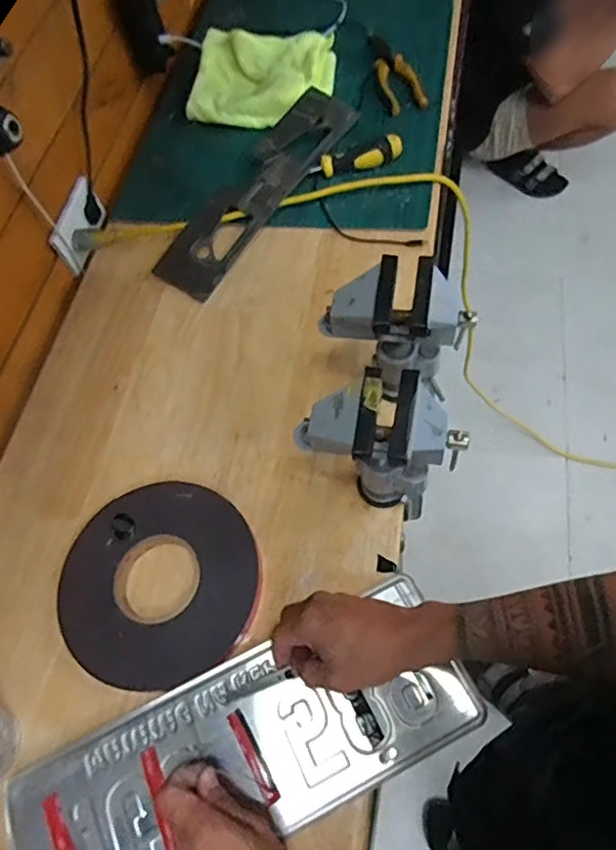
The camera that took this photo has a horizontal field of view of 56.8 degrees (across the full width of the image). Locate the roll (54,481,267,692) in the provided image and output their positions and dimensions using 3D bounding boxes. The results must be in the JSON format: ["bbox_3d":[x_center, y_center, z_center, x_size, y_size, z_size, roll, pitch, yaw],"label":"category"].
[{"bbox_3d":[-0.140,0.147,0.542,0.186,0.019,0.179,-2,62,3],"label":"roll"}]

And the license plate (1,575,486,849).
[{"bbox_3d":[-0.053,0.269,0.471,0.382,0.008,0.136,-25,64,-9],"label":"license plate"}]

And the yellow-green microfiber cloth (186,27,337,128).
[{"bbox_3d":[-0.067,-0.548,0.882,0.216,0.038,0.211,5,63,6],"label":"yellow-green microfiber cloth"}]

